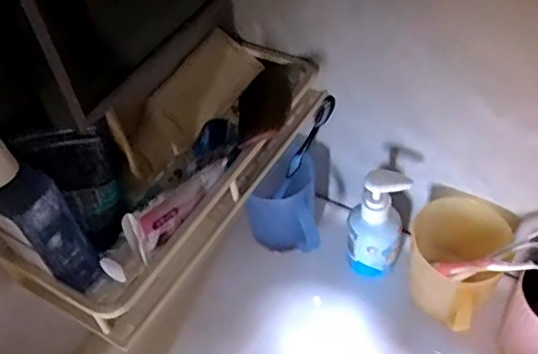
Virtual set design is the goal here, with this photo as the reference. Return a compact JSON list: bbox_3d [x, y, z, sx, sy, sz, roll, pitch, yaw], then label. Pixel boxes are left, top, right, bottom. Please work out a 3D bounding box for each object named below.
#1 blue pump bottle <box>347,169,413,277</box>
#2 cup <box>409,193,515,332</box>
[{"bbox_3d":[0.106,0.048,0.572,0.055,0.137,0.045,4,50,8],"label":"blue pump bottle"},{"bbox_3d":[0.169,0.081,0.533,0.085,0.078,0.110,20,55,21],"label":"cup"}]

